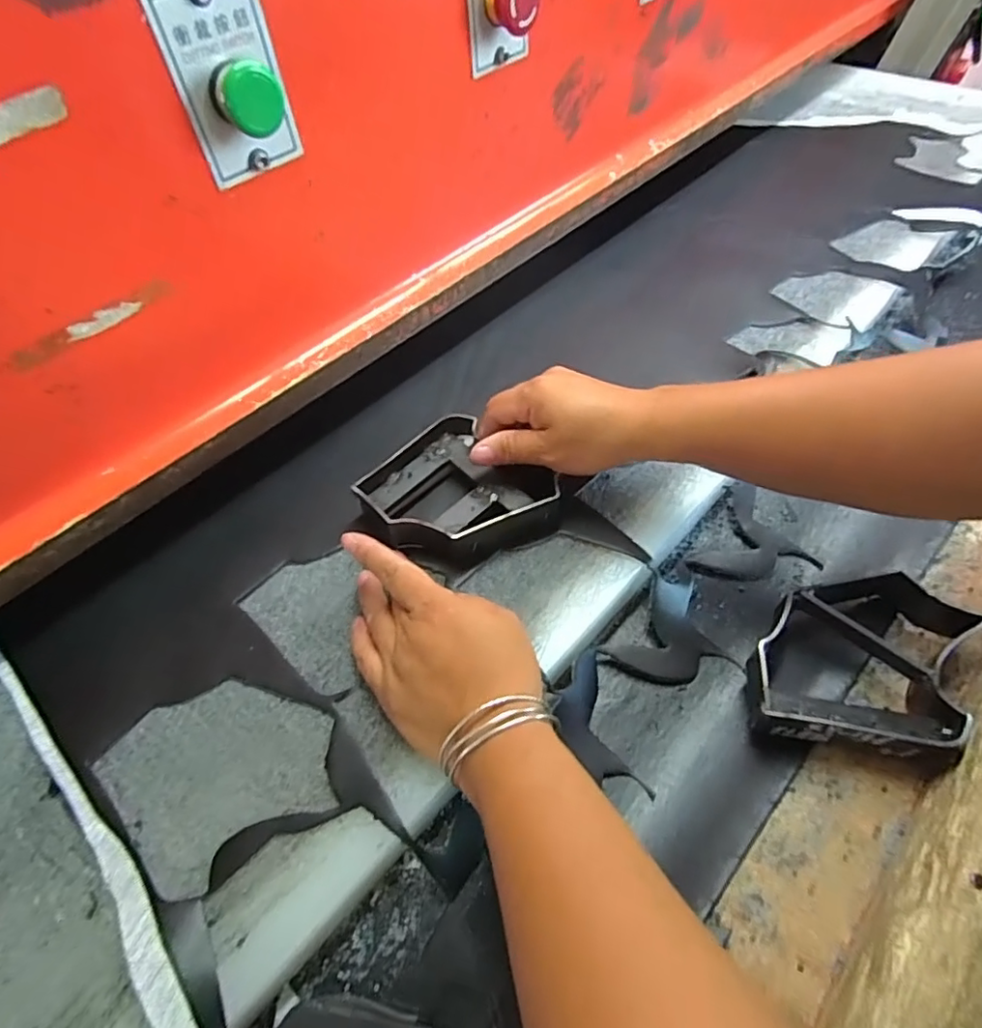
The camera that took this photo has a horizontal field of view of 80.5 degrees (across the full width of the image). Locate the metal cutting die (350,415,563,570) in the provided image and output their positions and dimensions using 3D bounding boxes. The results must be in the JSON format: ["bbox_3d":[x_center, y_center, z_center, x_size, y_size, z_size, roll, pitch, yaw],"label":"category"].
[{"bbox_3d":[-0.023,-0.013,0.421,0.123,0.037,0.118,36,63,23],"label":"metal cutting die"}]

